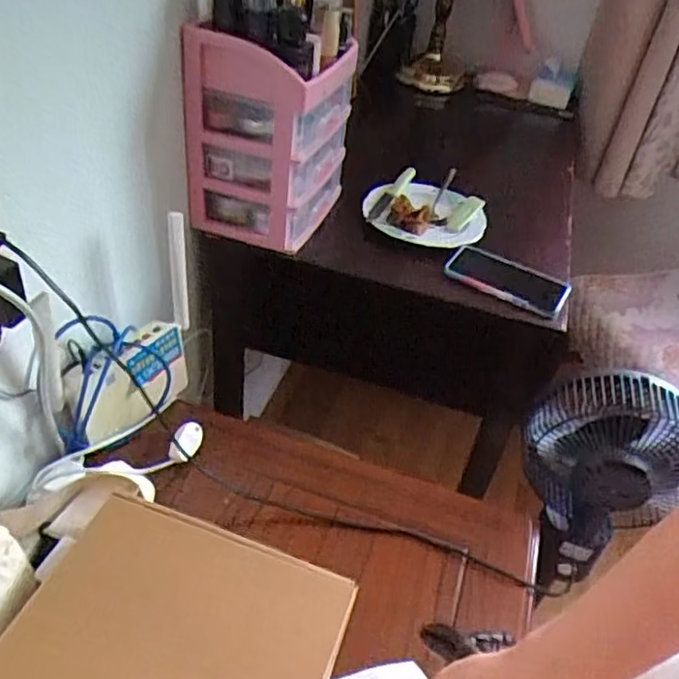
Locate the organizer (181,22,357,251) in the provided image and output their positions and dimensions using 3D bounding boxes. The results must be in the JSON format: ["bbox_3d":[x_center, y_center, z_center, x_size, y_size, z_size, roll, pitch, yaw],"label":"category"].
[{"bbox_3d":[-0.087,-0.296,0.873,0.149,0.257,0.231,18,42,12],"label":"organizer"}]

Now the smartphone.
[{"bbox_3d":[0.236,-0.086,0.886,0.165,0.014,0.084,22,43,16],"label":"smartphone"}]

